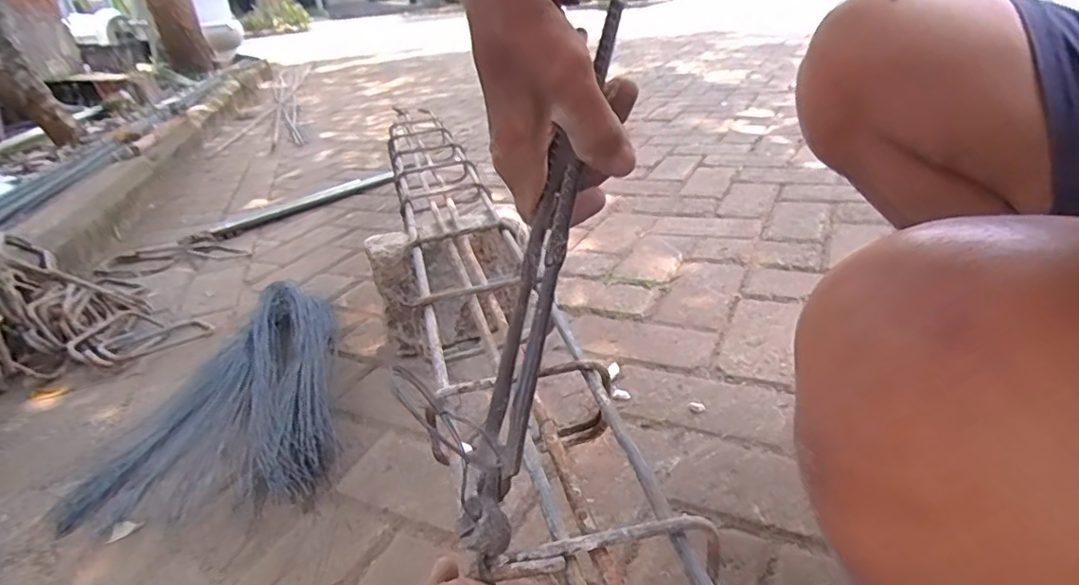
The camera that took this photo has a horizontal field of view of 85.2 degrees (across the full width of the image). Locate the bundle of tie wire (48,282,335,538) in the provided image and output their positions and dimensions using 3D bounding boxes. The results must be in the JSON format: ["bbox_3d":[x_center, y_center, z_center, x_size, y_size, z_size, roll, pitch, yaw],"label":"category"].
[{"bbox_3d":[-0.366,0.108,0.757,0.270,0.035,0.428,-4,29,-1],"label":"bundle of tie wire"}]

